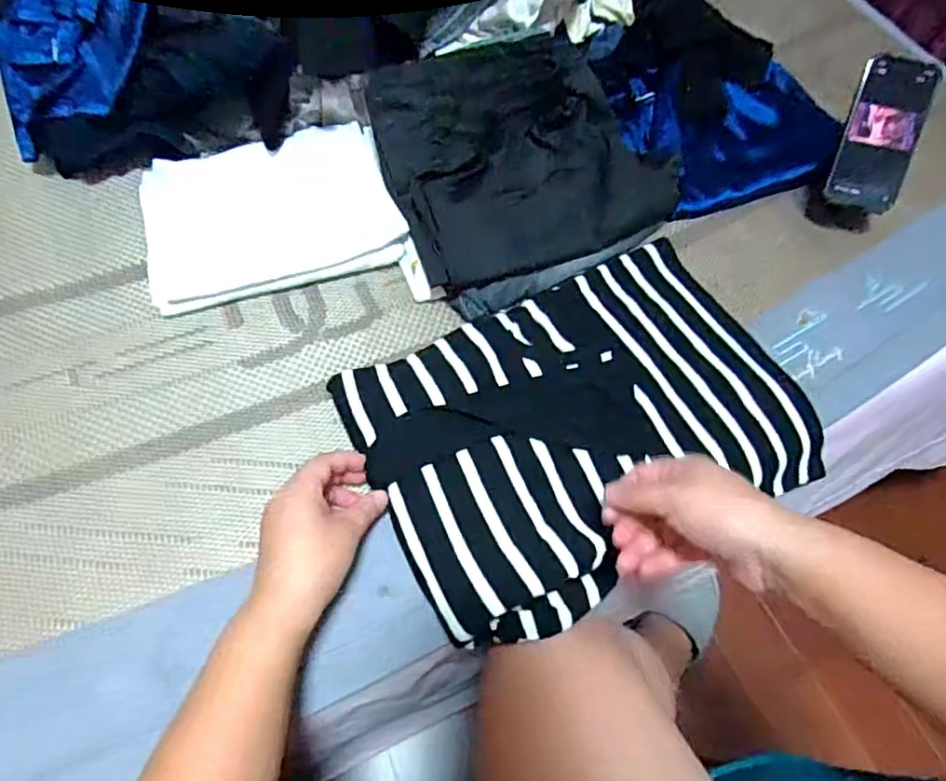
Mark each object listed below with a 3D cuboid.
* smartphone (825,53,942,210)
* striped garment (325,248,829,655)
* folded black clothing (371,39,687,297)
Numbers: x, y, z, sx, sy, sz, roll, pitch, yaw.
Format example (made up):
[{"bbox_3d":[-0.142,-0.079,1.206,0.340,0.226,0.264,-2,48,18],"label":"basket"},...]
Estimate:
[{"bbox_3d":[0.429,-0.269,0.656,0.068,0.016,0.148,17,106,17],"label":"smartphone"},{"bbox_3d":[0.100,0.018,0.558,0.389,0.062,0.268,-26,65,-16],"label":"striped garment"},{"bbox_3d":[0.064,-0.246,0.665,0.308,0.099,0.242,-14,64,-12],"label":"folded black clothing"}]

